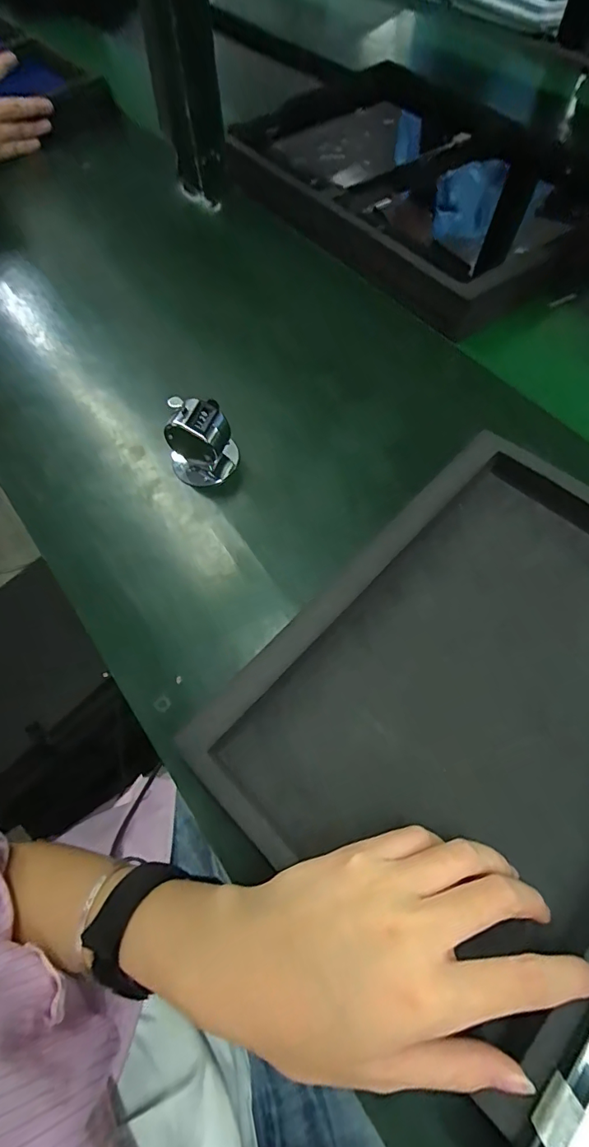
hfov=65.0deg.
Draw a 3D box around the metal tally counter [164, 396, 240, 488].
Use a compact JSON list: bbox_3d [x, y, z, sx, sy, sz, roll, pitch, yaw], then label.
[{"bbox_3d":[-0.072,-0.102,0.358,0.054,0.054,0.040,-16,64,-7],"label":"metal tally counter"}]

